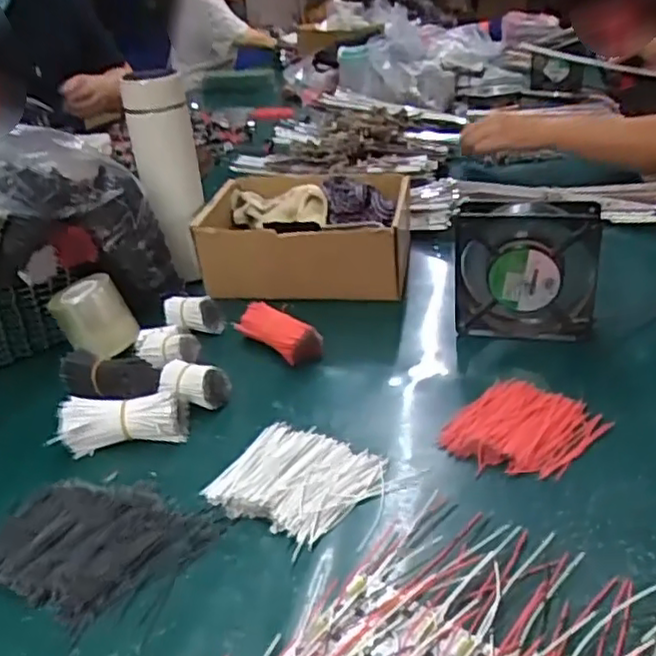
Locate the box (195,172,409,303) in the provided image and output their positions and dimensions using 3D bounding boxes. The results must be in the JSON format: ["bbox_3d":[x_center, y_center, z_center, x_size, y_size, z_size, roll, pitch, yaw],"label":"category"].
[{"bbox_3d":[-0.020,-0.100,0.766,0.211,0.100,0.182,1,29,11],"label":"box"}]

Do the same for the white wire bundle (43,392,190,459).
[{"bbox_3d":[-0.158,0.070,0.519,0.095,0.033,0.033,-9,29,-8],"label":"white wire bundle"}]

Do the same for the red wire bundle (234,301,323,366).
[{"bbox_3d":[-0.046,0.004,0.628,0.093,0.037,0.029,19,37,37],"label":"red wire bundle"}]

